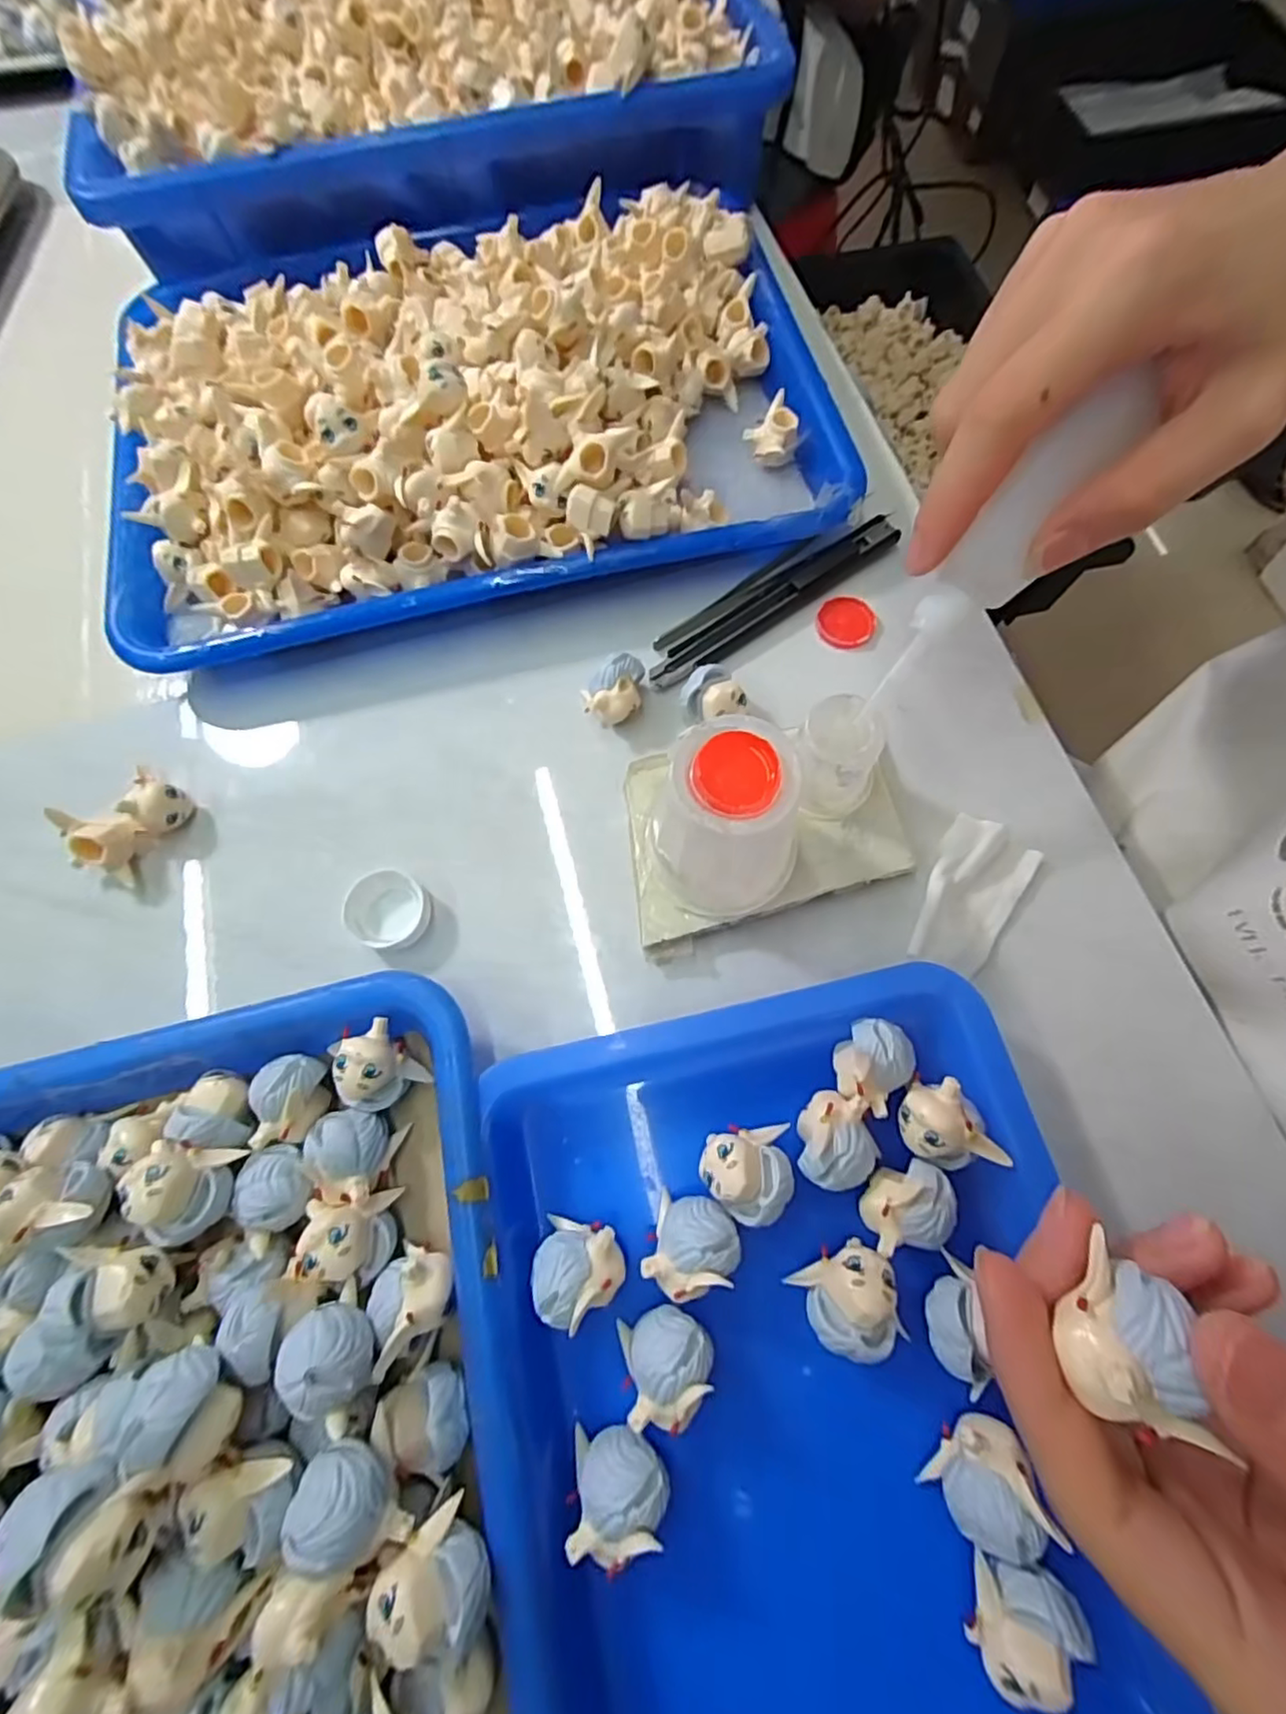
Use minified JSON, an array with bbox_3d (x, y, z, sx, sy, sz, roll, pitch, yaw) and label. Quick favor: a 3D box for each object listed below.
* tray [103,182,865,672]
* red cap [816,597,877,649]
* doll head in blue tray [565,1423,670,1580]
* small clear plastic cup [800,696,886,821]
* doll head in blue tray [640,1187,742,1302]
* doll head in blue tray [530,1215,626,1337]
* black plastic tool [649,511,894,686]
[{"bbox_3d":[-0.085,-0.225,0.295,0.324,0.051,0.239,-12,72,-2],"label":"tray"},{"bbox_3d":[0.091,-0.106,0.281,0.026,0.004,0.025,1,73,2],"label":"red cap"},{"bbox_3d":[-0.007,0.176,0.173,0.029,0.021,0.025,-1,72,2],"label":"doll head in blue tray"},{"bbox_3d":[0.072,-0.036,0.233,0.031,0.033,0.031,-1,72,2],"label":"small clear plastic cup"},{"bbox_3d":[0.015,0.119,0.190,0.028,0.021,0.025,18,74,7],"label":"doll head in blue tray"},{"bbox_3d":[-0.020,0.126,0.190,0.027,0.024,0.023,2,73,3],"label":"doll head in blue tray"},{"bbox_3d":[0.058,-0.118,0.283,0.132,0.004,0.029,-34,74,-8],"label":"black plastic tool"}]

